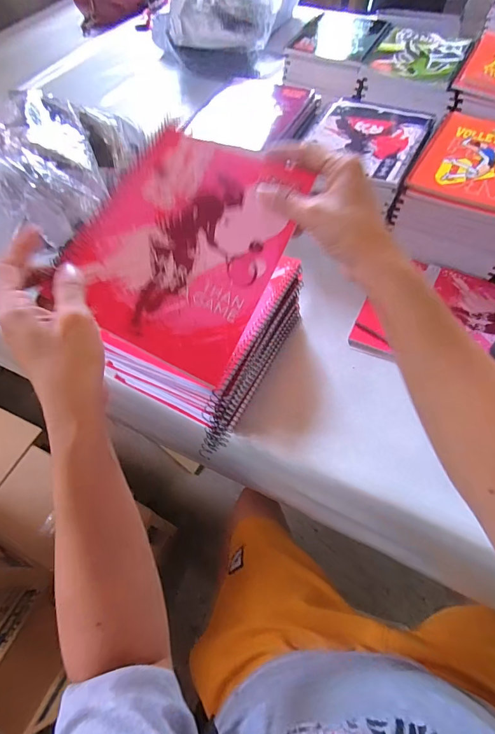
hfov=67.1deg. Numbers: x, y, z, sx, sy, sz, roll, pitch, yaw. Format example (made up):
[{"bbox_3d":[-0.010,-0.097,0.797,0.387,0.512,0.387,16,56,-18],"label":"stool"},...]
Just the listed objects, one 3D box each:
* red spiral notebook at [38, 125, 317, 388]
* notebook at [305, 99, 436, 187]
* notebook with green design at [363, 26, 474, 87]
[{"bbox_3d":[-0.046,-0.104,0.307,0.148,0.015,0.199,28,75,-7],"label":"red spiral notebook"},{"bbox_3d":[0.168,-0.327,0.530,0.151,0.007,0.192,23,63,16],"label":"notebook"},{"bbox_3d":[0.311,-0.565,0.666,0.150,0.010,0.213,25,64,17],"label":"notebook with green design"}]

